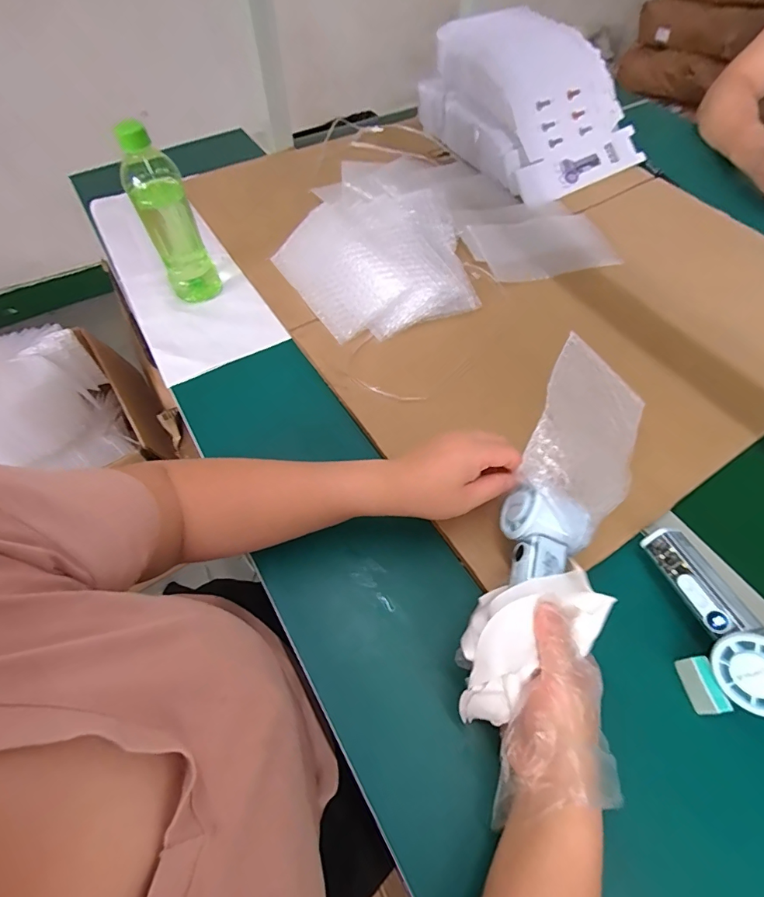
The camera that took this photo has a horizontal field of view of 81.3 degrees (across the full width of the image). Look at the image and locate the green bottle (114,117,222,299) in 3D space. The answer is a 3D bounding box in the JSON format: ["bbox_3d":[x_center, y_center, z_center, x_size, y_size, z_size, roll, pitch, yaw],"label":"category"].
[{"bbox_3d":[-0.271,-0.291,0.568,0.068,0.210,0.056,-28,62,-18],"label":"green bottle"}]

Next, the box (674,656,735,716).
[{"bbox_3d":[0.263,0.196,0.367,0.018,0.023,0.041,-9,58,-7],"label":"box"}]

